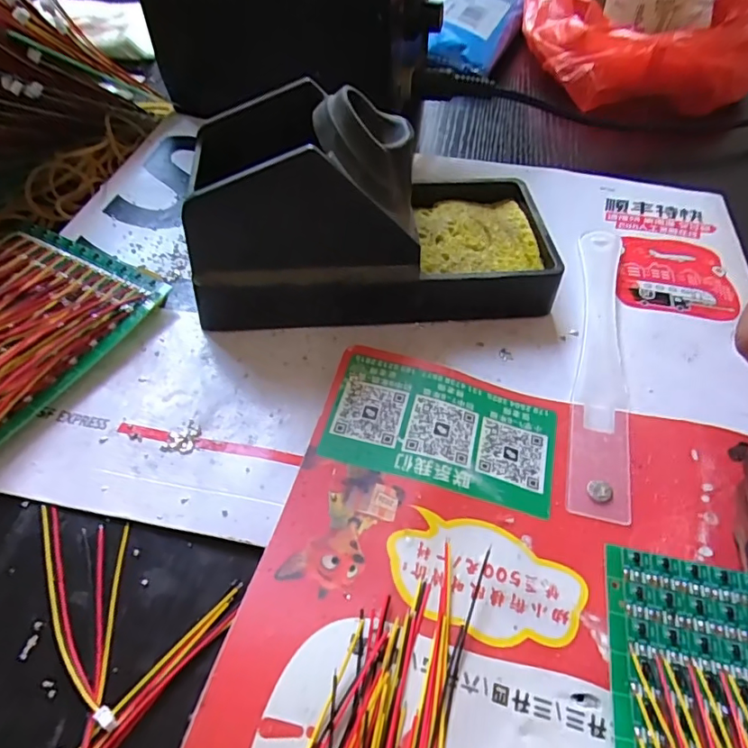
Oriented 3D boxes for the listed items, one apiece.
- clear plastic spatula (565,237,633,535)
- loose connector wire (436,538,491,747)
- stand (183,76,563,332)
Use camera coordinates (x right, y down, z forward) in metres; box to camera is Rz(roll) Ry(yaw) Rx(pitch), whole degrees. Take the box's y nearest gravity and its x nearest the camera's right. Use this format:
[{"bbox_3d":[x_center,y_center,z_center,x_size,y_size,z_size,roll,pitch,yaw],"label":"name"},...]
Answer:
[{"bbox_3d":[0.094,-0.011,0.213,0.021,0.004,0.150,14,53,7],"label":"clear plastic spatula"},{"bbox_3d":[0.021,0.081,0.136,0.013,0.004,0.075,13,53,6],"label":"loose connector wire"},{"bbox_3d":[0.002,-0.073,0.212,0.145,0.074,0.068,-4,53,-6],"label":"stand"}]

